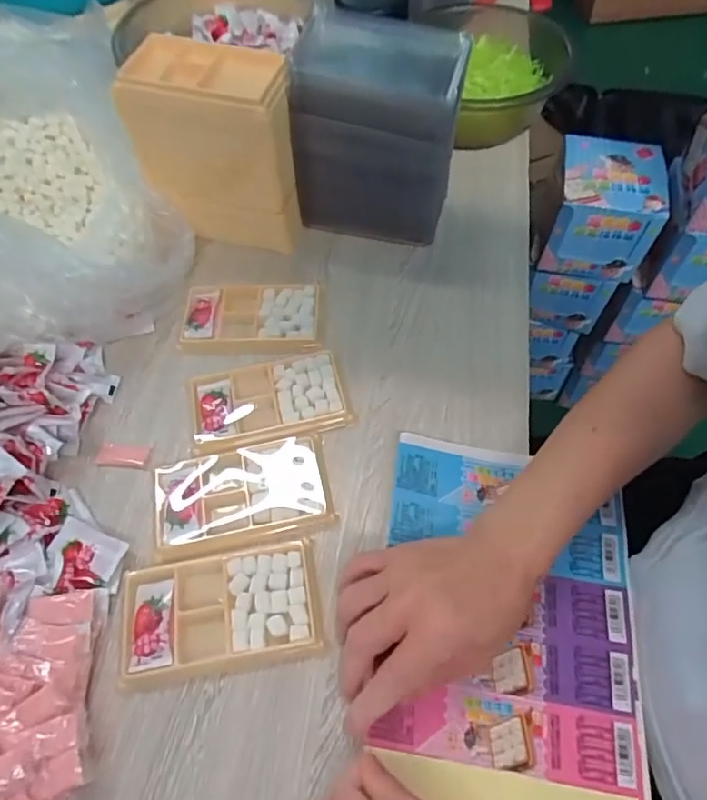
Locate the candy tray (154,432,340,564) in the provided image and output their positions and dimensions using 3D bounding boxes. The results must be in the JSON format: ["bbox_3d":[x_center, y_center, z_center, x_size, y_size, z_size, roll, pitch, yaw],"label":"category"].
[{"bbox_3d":[-0.084,0.072,0.412,0.130,0.009,0.076,-11,59,-5],"label":"candy tray"}]

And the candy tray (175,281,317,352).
[{"bbox_3d":[-0.096,-0.081,0.502,0.126,0.011,0.076,0,58,1],"label":"candy tray"}]

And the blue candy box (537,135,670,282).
[{"bbox_3d":[0.383,-0.297,0.835,0.144,0.130,0.172,12,59,9],"label":"blue candy box"}]

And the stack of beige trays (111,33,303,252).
[{"bbox_3d":[-0.125,-0.232,0.508,0.143,0.155,0.083,10,59,8],"label":"stack of beige trays"}]

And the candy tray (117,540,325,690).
[{"bbox_3d":[-0.090,0.142,0.366,0.131,0.011,0.077,-9,58,-4],"label":"candy tray"}]

